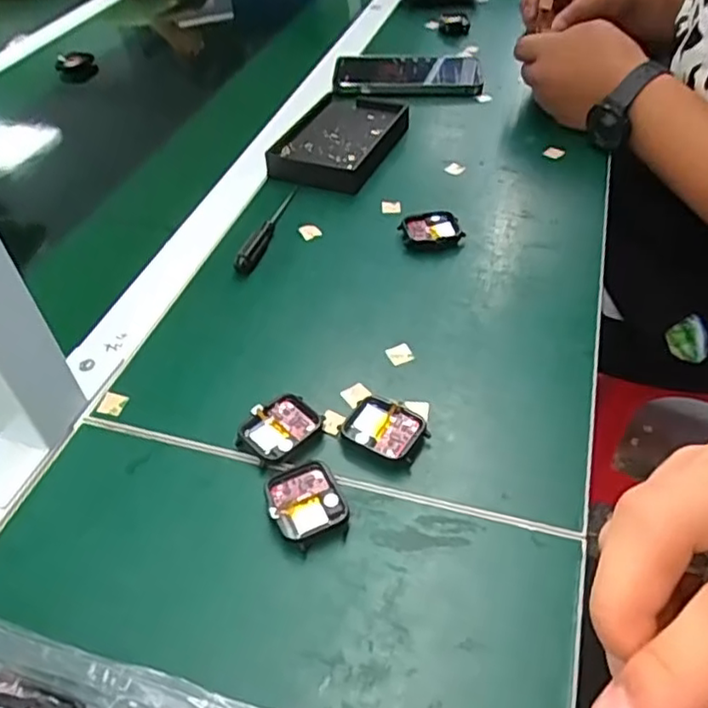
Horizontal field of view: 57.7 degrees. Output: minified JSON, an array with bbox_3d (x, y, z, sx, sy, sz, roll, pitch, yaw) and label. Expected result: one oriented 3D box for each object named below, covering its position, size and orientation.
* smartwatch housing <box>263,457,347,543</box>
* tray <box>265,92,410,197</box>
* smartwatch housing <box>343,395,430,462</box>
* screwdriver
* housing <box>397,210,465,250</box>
[{"bbox_3d":[-0.026,0.079,0.343,0.038,0.010,0.042,-20,49,-16],"label":"smartwatch housing"},{"bbox_3d":[-0.013,-0.208,0.617,0.095,0.019,0.155,16,49,16],"label":"tray"},{"bbox_3d":[0.018,0.045,0.375,0.046,0.010,0.036,18,50,19],"label":"smartwatch housing"},{"bbox_3d":[-0.066,-0.108,0.531,0.017,0.012,0.124,13,48,14],"label":"screwdriver"},{"bbox_3d":[0.063,-0.100,0.514,0.049,0.012,0.039,5,56,7],"label":"housing"}]

